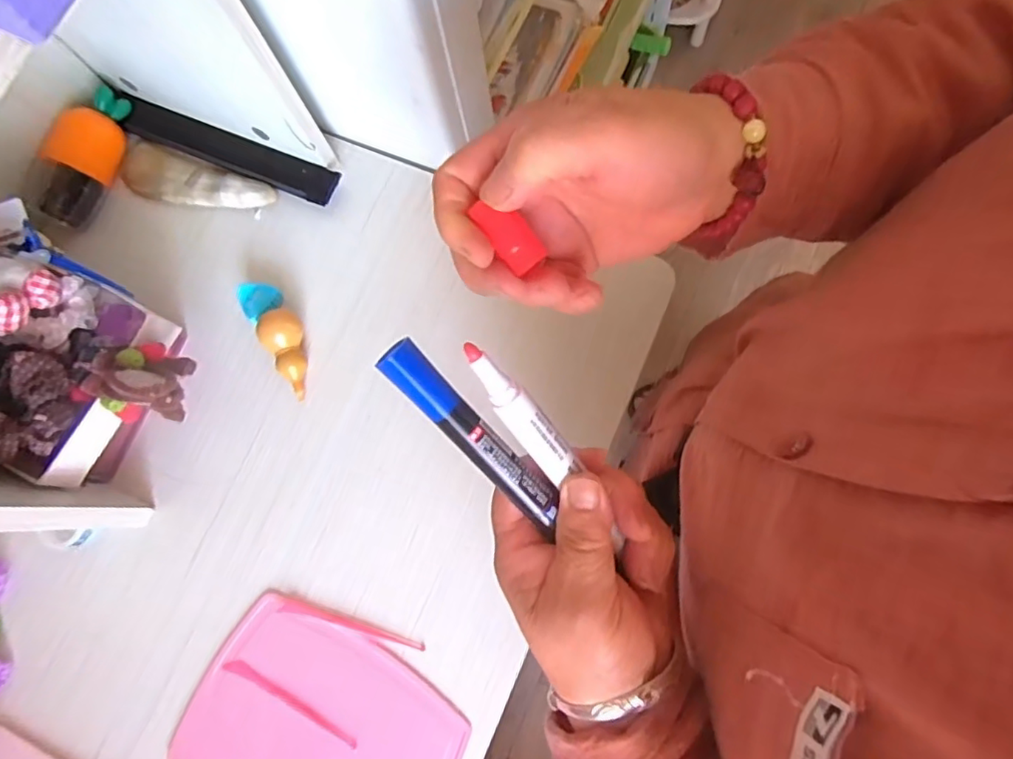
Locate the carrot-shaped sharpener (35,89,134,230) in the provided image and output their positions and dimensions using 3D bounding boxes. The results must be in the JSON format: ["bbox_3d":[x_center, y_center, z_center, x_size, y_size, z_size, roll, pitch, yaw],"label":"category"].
[{"bbox_3d":[-0.334,-0.180,0.465,0.038,0.041,0.112,9,78,7],"label":"carrot-shaped sharpener"}]

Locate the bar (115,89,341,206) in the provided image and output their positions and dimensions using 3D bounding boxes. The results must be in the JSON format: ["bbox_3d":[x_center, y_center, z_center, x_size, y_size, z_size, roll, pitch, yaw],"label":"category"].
[{"bbox_3d":[-0.231,-0.190,0.481,0.196,0.015,0.030,22,80,9],"label":"bar"}]

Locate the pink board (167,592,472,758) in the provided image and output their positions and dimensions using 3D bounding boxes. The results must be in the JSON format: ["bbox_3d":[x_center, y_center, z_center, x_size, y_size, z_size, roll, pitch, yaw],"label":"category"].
[{"bbox_3d":[-0.121,0.231,0.380,0.171,0.008,0.142,25,80,10],"label":"pink board"}]

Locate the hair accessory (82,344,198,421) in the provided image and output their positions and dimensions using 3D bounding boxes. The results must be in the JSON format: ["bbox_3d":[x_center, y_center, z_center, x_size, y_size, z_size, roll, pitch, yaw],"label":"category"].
[{"bbox_3d":[-0.218,0.002,0.354,0.057,0.044,0.046,25,80,10],"label":"hair accessory"}]

